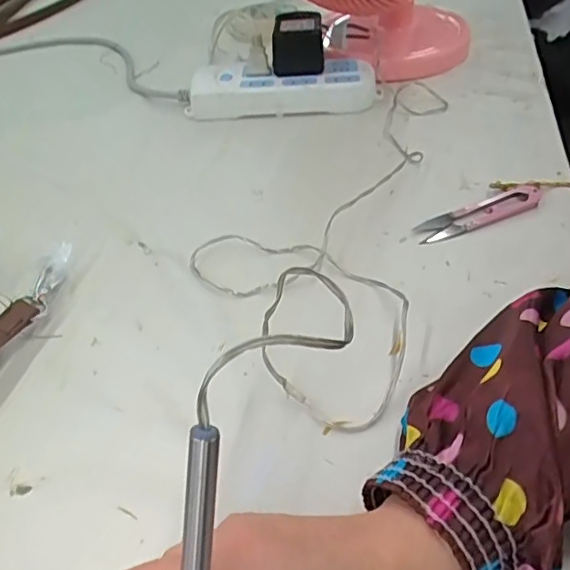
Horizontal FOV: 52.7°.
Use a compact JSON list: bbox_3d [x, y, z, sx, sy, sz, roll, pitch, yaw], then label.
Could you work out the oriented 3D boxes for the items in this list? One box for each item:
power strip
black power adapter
[{"bbox_3d":[-0.002,-0.198,0.586,0.187,0.036,0.062,-1,43,2],"label":"power strip"},{"bbox_3d":[0.012,-0.246,0.591,0.051,0.048,0.062,-3,42,0],"label":"black power adapter"}]

